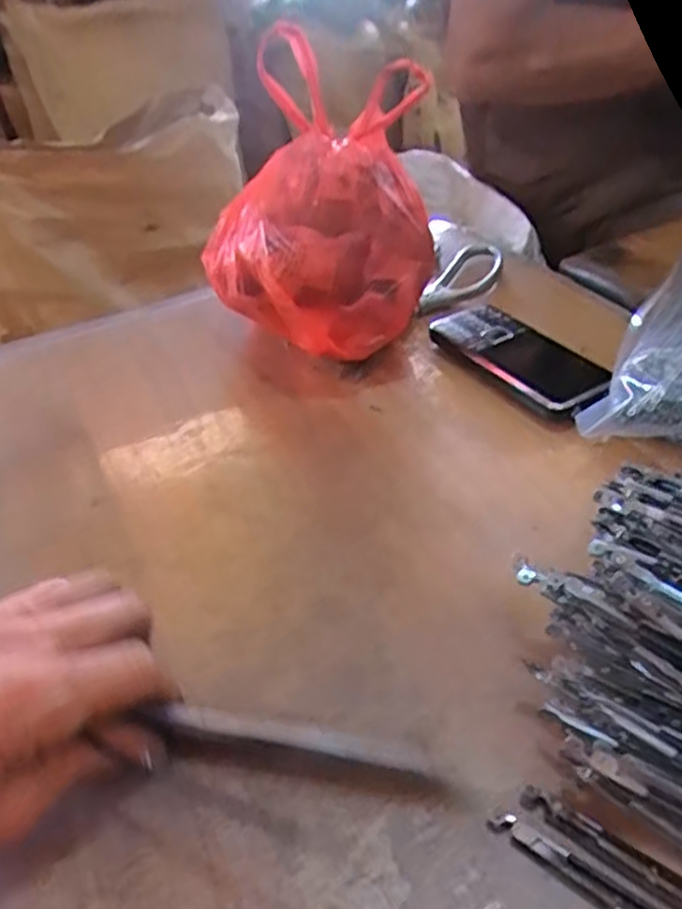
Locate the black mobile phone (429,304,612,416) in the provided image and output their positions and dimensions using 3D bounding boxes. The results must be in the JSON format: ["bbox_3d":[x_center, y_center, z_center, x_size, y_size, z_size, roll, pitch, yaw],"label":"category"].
[{"bbox_3d":[0.113,-0.058,0.457,0.048,0.021,0.128,-23,42,-19],"label":"black mobile phone"}]

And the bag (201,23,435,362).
[{"bbox_3d":[-0.014,-0.143,0.462,0.150,0.167,0.116,-7,39,-1],"label":"bag"}]

